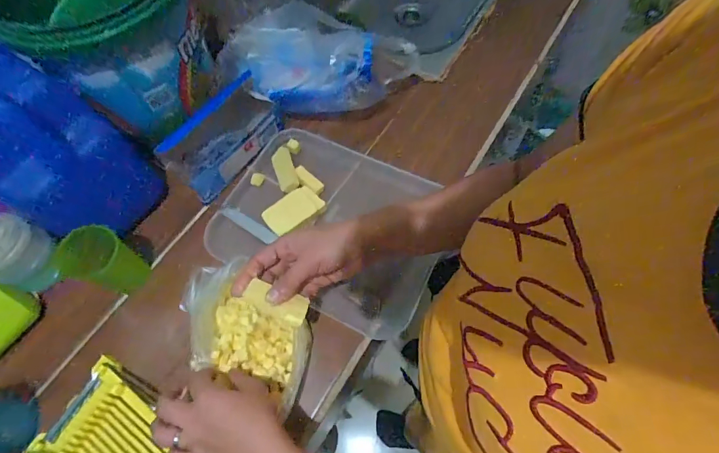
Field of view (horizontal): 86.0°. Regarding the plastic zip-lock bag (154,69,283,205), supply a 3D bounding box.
[{"bbox_3d":[-0.199,-0.133,0.563,0.069,0.095,0.170,36,71,16],"label":"plastic zip-lock bag"}]

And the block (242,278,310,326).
[{"bbox_3d":[-0.084,0.076,0.389,0.064,0.017,0.030,23,67,0],"label":"block"}]

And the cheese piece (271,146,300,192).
[{"bbox_3d":[-0.113,-0.086,0.582,0.030,0.015,0.072,-19,66,-7],"label":"cheese piece"}]

